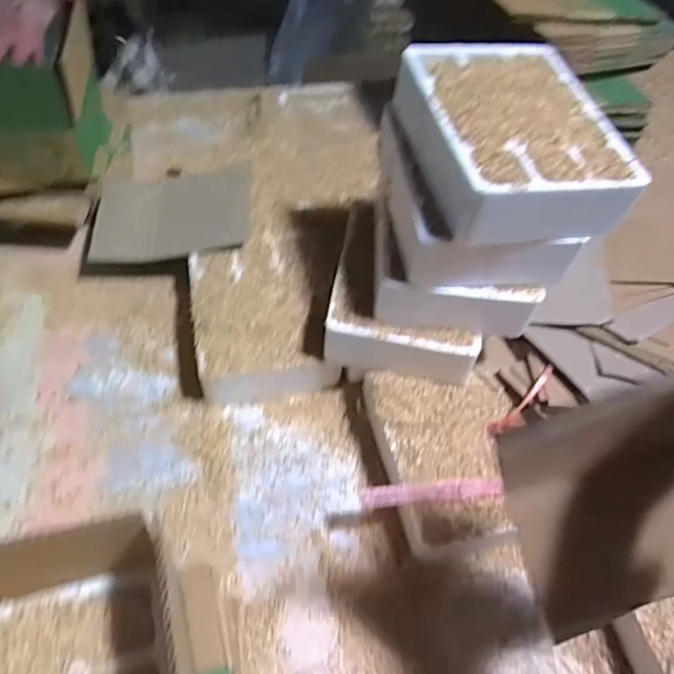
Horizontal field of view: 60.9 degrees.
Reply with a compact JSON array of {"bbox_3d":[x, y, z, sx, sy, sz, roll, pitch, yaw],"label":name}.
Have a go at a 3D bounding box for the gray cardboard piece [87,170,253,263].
[{"bbox_3d":[-0.255,-0.191,0.890,0.229,0.010,0.187,-2,53,-1],"label":"gray cardboard piece"}]

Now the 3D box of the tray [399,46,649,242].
[{"bbox_3d":[0.184,-0.221,0.621,0.192,0.070,0.266,-7,54,-10],"label":"tray"}]

